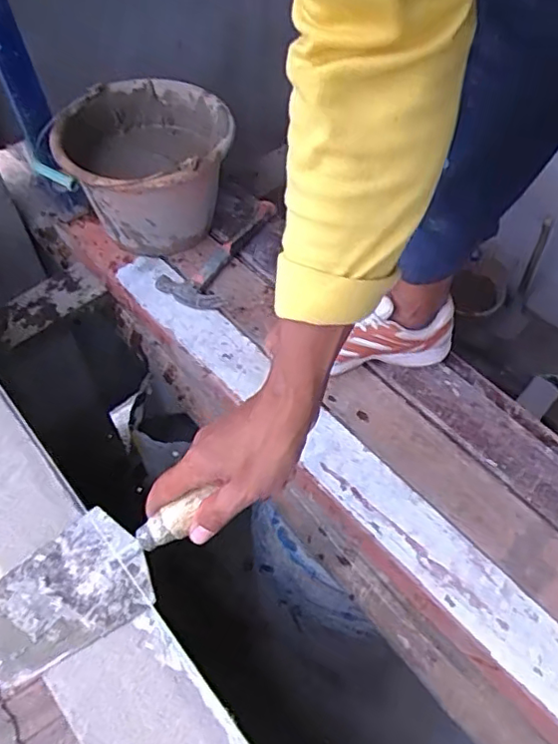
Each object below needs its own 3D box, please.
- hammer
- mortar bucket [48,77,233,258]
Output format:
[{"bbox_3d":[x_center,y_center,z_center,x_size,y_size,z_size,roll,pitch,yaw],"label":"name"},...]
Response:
[{"bbox_3d":[-0.087,-0.218,1.017,0.106,0.026,0.289,26,59,15],"label":"hammer"},{"bbox_3d":[-0.217,-0.336,0.990,0.265,0.186,0.265,1,56,-1],"label":"mortar bucket"}]

